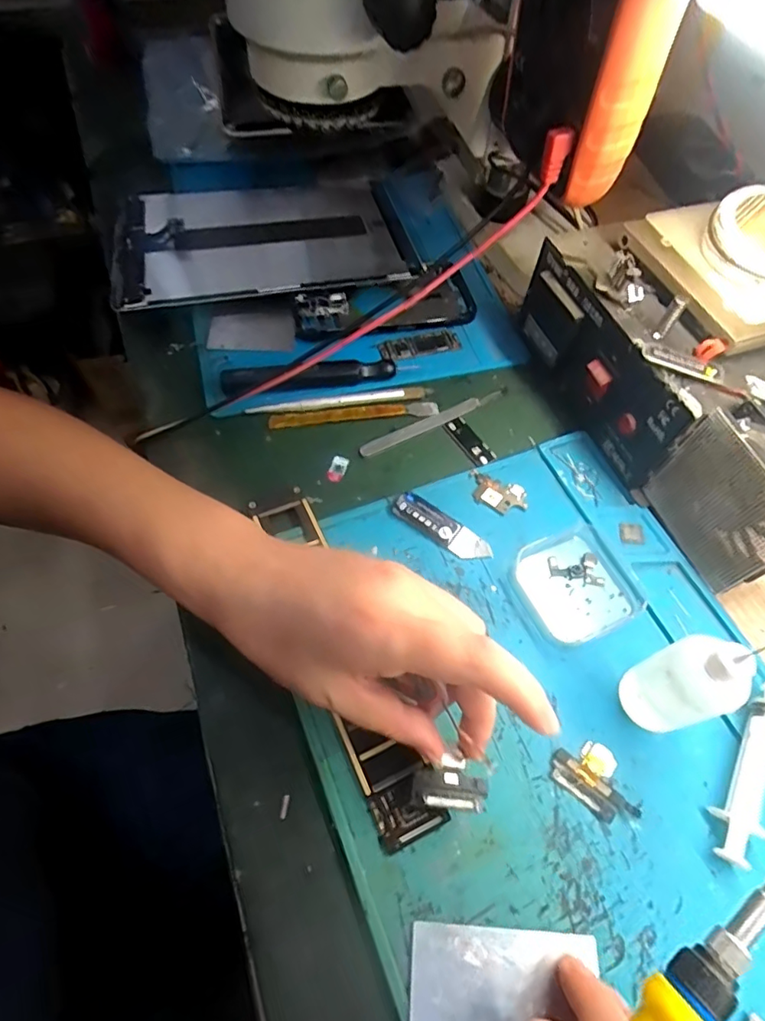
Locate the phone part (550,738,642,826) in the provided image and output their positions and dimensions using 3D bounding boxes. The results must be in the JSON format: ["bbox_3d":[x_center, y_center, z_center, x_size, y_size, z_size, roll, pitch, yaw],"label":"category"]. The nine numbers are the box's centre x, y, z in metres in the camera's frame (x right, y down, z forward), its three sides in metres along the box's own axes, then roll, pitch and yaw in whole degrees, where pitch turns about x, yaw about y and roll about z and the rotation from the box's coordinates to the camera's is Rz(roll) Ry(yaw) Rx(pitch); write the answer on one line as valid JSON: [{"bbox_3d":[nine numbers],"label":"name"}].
[{"bbox_3d":[0.107,0.134,0.267,0.043,0.004,0.029,37,65,18],"label":"phone part"}]

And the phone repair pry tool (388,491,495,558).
[{"bbox_3d":[0.037,0.011,0.335,0.066,0.006,0.019,34,63,16],"label":"phone repair pry tool"}]

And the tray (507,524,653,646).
[{"bbox_3d":[0.116,0.042,0.317,0.069,0.011,0.063,-21,62,-14],"label":"tray"}]

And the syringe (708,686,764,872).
[{"bbox_3d":[0.184,0.129,0.266,0.019,0.018,0.090,28,62,14],"label":"syringe"}]

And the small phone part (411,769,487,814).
[{"bbox_3d":[0.030,0.128,0.245,0.036,0.004,0.016,7,59,-5],"label":"small phone part"}]

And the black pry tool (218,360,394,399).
[{"bbox_3d":[-0.052,-0.097,0.381,0.122,0.020,0.017,-7,60,-7],"label":"black pry tool"}]

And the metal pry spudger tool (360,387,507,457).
[{"bbox_3d":[0.038,-0.065,0.384,0.122,0.004,0.012,-27,64,-17],"label":"metal pry spudger tool"}]

